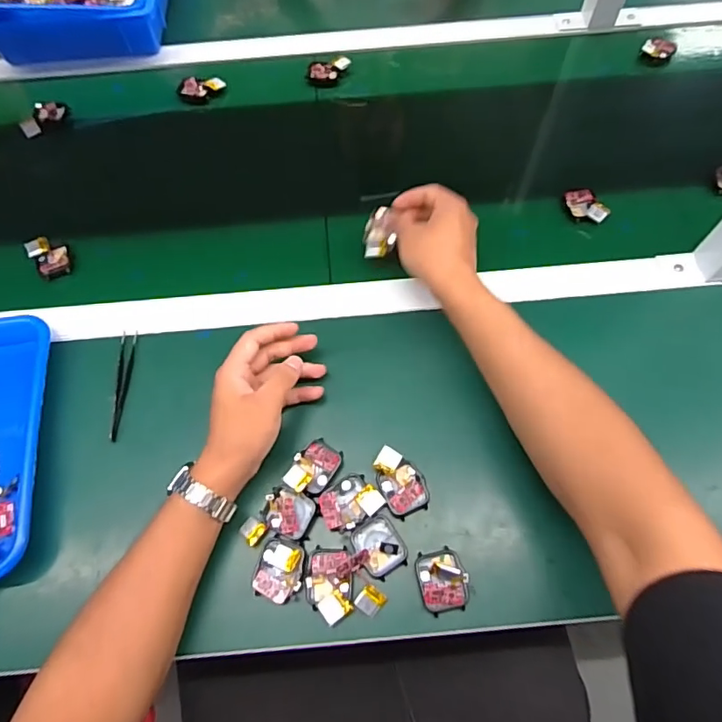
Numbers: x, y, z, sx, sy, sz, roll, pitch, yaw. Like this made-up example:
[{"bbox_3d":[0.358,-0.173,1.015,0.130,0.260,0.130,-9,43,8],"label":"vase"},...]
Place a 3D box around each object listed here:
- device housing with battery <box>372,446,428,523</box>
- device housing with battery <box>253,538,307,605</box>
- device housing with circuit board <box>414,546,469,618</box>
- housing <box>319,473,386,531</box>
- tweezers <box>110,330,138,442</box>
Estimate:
[{"bbox_3d":[0.035,0.106,0.449,0.038,0.014,0.059,-21,66,-8],"label":"device housing with battery"},{"bbox_3d":[-0.068,0.176,0.425,0.040,0.016,0.047,5,65,4],"label":"device housing with battery"},{"bbox_3d":[0.067,0.179,0.412,0.038,0.019,0.048,-12,65,-4],"label":"device housing with circuit board"},{"bbox_3d":[-0.011,0.124,0.442,0.049,0.016,0.044,-38,69,-15],"label":"housing"},{"bbox_3d":[-0.239,0.022,0.502,0.017,0.007,0.114,-1,65,1],"label":"tweezers"}]

